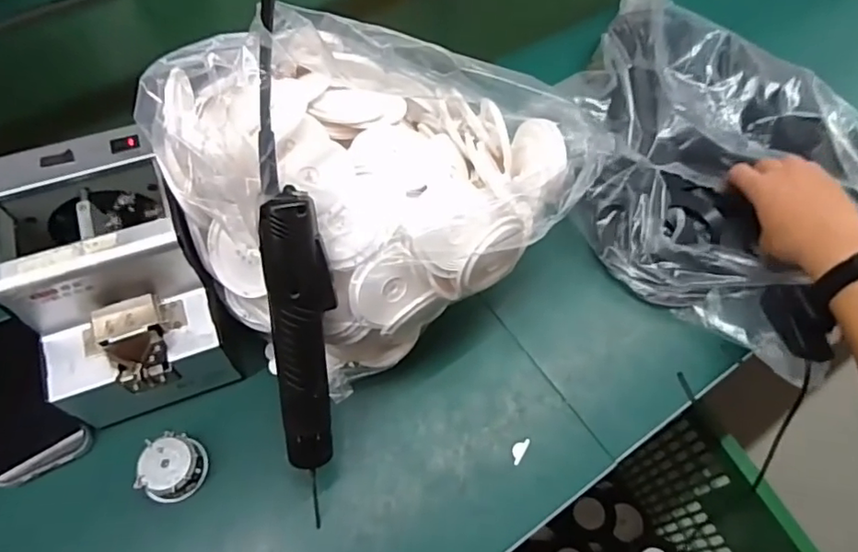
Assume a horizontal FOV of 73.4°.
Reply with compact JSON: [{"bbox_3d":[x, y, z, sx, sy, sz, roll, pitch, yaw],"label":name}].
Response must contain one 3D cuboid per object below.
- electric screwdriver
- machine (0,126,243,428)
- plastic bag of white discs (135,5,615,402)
[{"bbox_3d":[-0.088,0.064,0.414,0.042,0.244,0.033,-1,17,-2],"label":"electric screwdriver"},{"bbox_3d":[-0.251,0.008,0.469,0.131,0.155,0.176,-22,63,-13],"label":"machine"},{"bbox_3d":[-0.039,-0.060,0.471,0.280,0.207,0.214,-35,67,-19],"label":"plastic bag of white discs"}]

